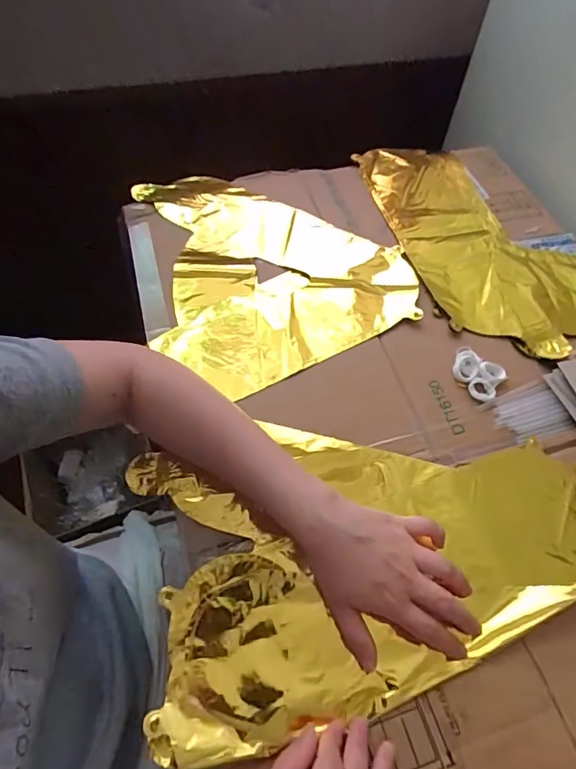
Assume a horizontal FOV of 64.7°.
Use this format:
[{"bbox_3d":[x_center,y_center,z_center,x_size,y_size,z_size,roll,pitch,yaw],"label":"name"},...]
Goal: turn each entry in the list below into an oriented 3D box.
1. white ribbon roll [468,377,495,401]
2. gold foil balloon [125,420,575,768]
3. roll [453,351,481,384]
[{"bbox_3d":[0.201,0.005,0.472,0.020,0.009,0.025,-29,65,-18],"label":"white ribbon roll"},{"bbox_3d":[0.074,0.131,0.399,0.392,0.024,0.236,-13,61,-10],"label":"gold foil balloon"},{"bbox_3d":[0.190,-0.020,0.486,0.024,0.010,0.039,19,61,9],"label":"roll"}]

